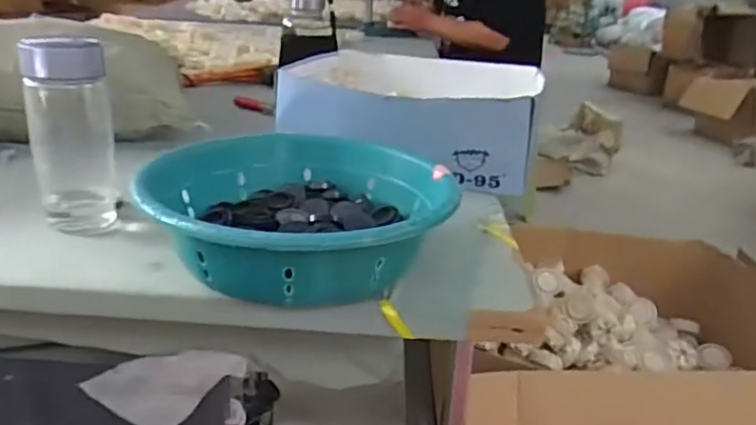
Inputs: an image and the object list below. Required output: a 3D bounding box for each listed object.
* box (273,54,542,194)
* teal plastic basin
[{"bbox_3d":[0.046,-0.142,0.865,0.331,0.104,0.276,9,23,11],"label":"box"},{"bbox_3d":[-0.059,0.004,0.538,0.229,0.090,0.237,4,22,-2],"label":"teal plastic basin"}]

